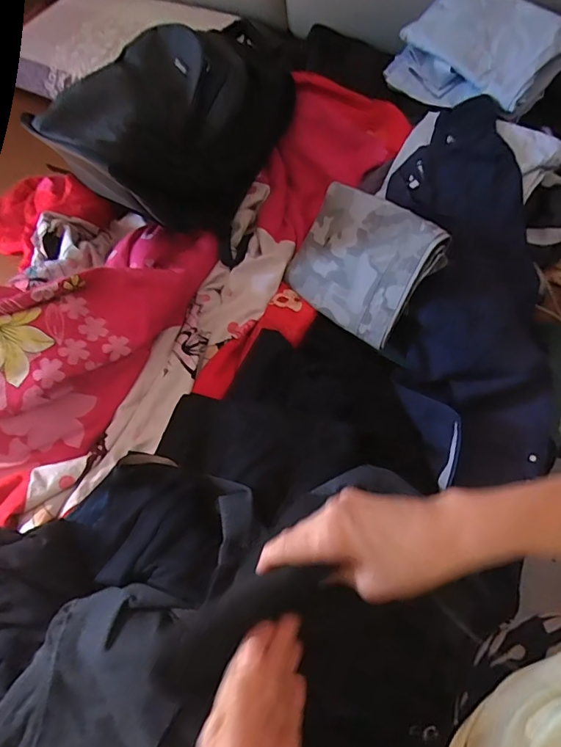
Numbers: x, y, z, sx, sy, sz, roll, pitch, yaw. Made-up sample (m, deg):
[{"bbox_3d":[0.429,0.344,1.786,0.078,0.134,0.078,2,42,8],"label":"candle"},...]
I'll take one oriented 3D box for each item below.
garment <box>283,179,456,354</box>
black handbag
[{"bbox_3d":[0.127,-0.190,0.810,0.255,0.023,0.206,43,110,39],"label":"garment"},{"bbox_3d":[-0.169,-0.447,0.847,0.296,0.202,0.417,11,64,10],"label":"black handbag"}]

